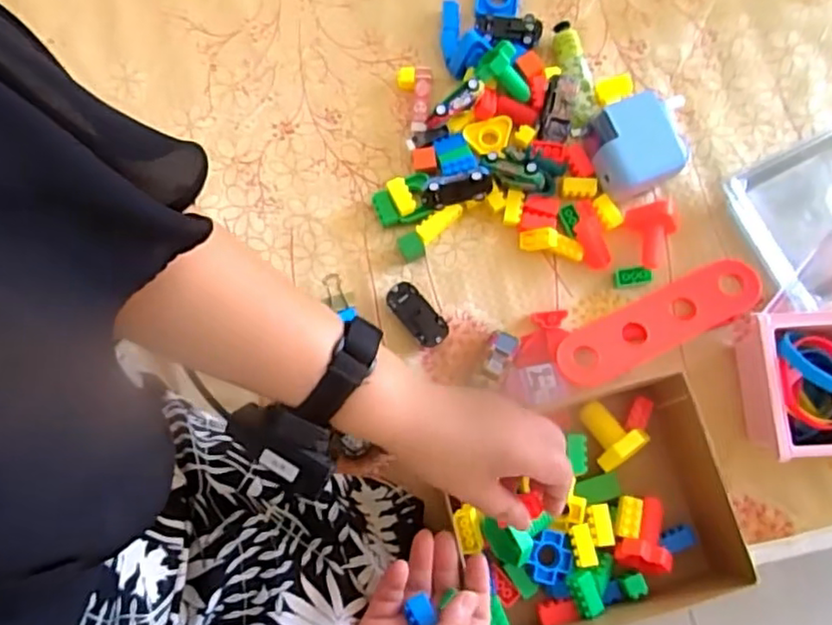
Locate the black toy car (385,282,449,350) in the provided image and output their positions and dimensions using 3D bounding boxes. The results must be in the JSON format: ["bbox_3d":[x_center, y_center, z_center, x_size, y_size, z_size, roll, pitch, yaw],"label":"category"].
[{"bbox_3d":[0.001,0.003,0.588,0.030,0.022,0.065,-40,80,-7],"label":"black toy car"}]

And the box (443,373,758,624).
[{"bbox_3d":[0.143,0.161,0.520,0.214,0.078,0.173,-17,78,-3],"label":"box"}]

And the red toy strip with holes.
[{"bbox_3d":[0.222,0.010,0.584,0.195,0.014,0.052,-25,79,-5],"label":"red toy strip with holes"}]

